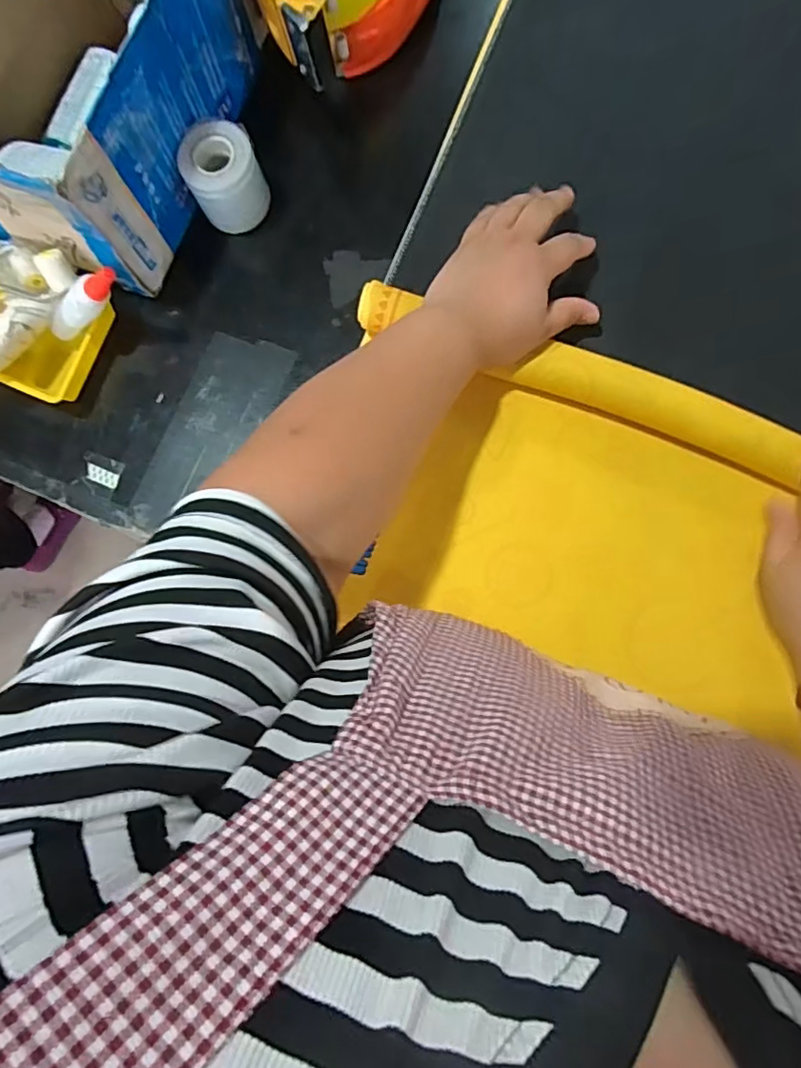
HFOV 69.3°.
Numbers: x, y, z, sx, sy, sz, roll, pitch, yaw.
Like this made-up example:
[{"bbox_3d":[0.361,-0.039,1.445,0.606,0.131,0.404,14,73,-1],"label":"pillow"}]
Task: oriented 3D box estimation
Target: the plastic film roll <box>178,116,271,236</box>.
[{"bbox_3d":[-0.161,-0.328,0.544,0.066,0.072,0.066,-1,83,5],"label":"plastic film roll"}]

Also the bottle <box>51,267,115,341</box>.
[{"bbox_3d":[-0.282,-0.202,0.513,0.113,0.022,0.028,-17,80,39],"label":"bottle"}]

